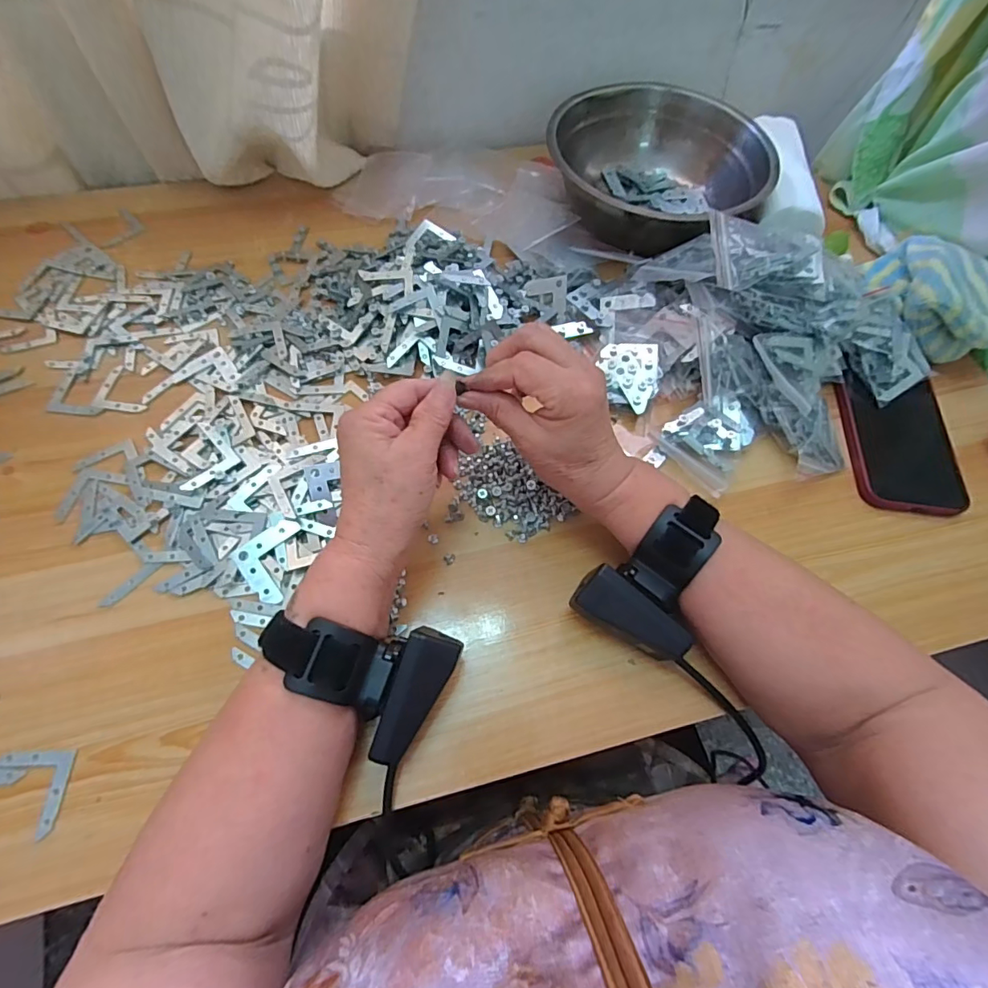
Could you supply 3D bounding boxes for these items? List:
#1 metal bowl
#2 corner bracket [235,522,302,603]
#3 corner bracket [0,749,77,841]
[{"bbox_3d":[0.159,-0.320,0.500,0.197,0.074,0.197,1,63,-2],"label":"metal bowl"},{"bbox_3d":[-0.143,0.044,0.333,0.044,0.004,0.045,-34,79,-10],"label":"corner bracket"},{"bbox_3d":[-0.256,0.164,0.274,0.041,0.004,0.041,-1,63,-3],"label":"corner bracket"}]

